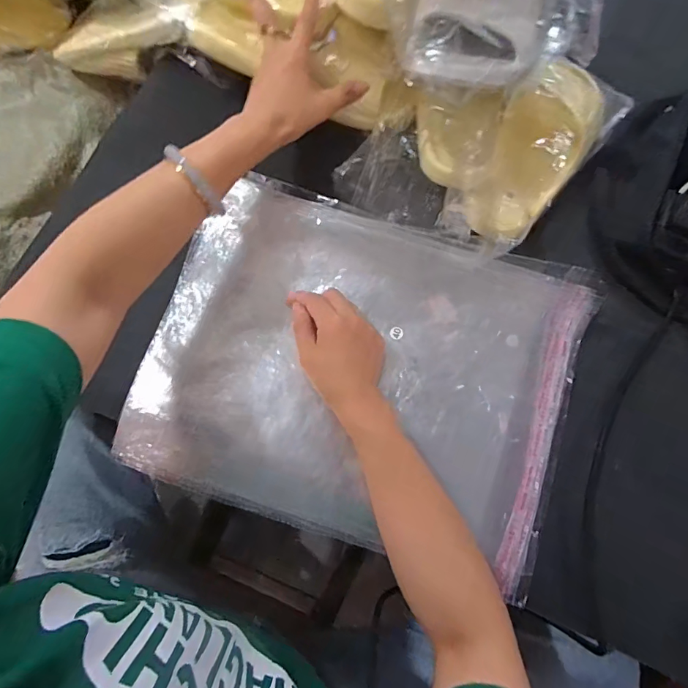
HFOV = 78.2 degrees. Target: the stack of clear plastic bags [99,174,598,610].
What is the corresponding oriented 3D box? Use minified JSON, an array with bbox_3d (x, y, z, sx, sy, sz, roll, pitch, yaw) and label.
[{"bbox_3d":[0.014,0.022,0.405,0.388,0.029,0.303,18,78,3],"label":"stack of clear plastic bags"}]

